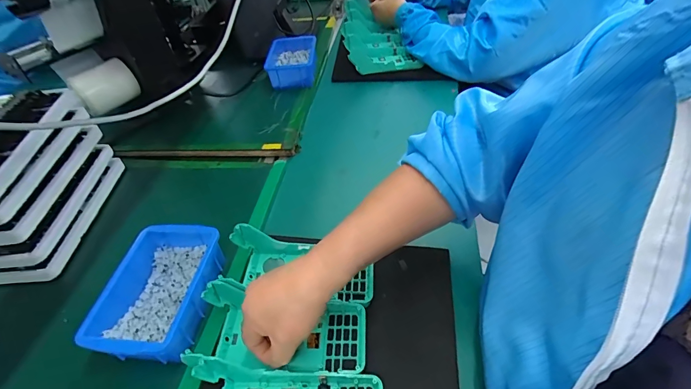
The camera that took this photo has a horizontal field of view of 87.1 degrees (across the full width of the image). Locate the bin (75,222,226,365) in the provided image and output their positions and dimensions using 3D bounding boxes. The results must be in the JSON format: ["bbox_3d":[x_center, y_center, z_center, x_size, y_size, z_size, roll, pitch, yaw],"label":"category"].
[{"bbox_3d":[-0.205,0.110,0.407,0.108,0.058,0.152,2,44,9],"label":"bin"}]

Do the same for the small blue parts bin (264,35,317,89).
[{"bbox_3d":[-0.116,-0.297,0.807,0.108,0.052,0.170,-8,41,2],"label":"small blue parts bin"}]

